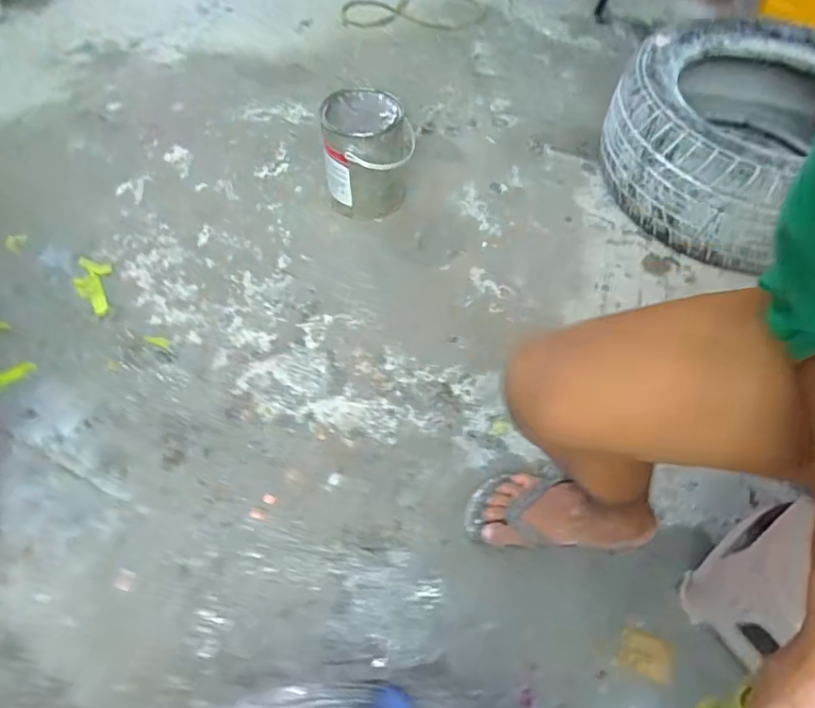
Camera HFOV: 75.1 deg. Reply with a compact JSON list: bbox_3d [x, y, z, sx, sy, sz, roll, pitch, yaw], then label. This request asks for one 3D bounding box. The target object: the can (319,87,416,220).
[{"bbox_3d":[-0.083,-0.402,1.096,0.163,0.199,0.177,0,58,0],"label":"can"}]

